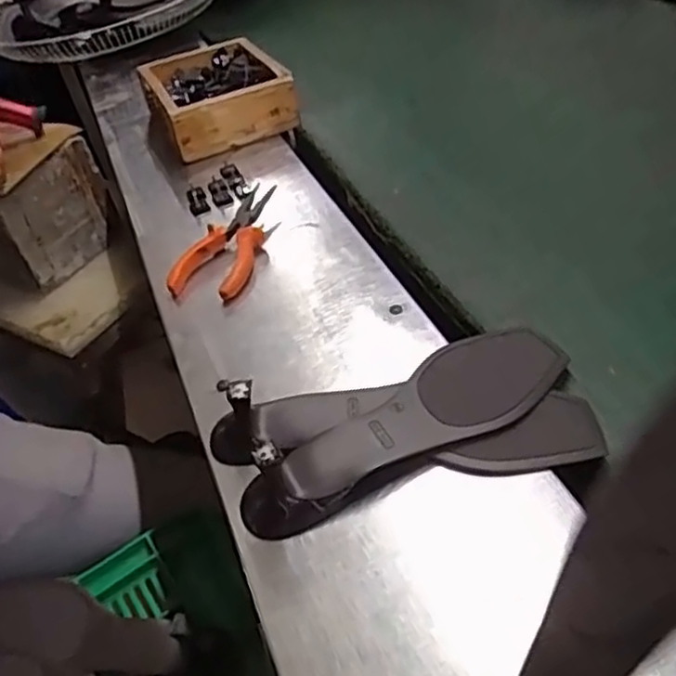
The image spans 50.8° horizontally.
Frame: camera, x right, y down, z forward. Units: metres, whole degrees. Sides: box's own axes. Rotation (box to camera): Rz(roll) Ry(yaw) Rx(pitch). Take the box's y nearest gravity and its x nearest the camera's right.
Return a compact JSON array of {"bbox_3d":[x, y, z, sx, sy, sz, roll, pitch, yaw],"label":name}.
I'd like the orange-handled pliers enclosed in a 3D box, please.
[{"bbox_3d":[-0.097,-0.094,0.674,0.063,0.025,0.156,6,45,20],"label":"orange-handled pliers"}]

